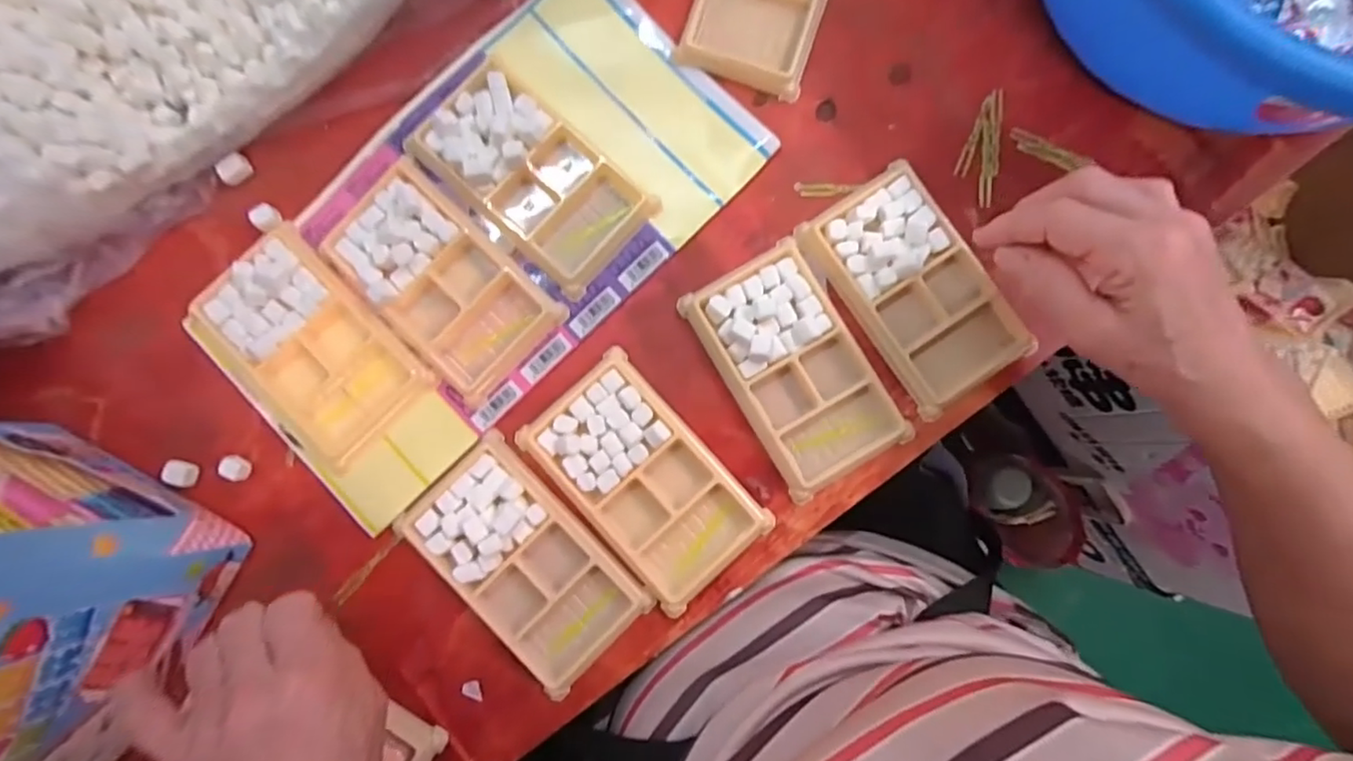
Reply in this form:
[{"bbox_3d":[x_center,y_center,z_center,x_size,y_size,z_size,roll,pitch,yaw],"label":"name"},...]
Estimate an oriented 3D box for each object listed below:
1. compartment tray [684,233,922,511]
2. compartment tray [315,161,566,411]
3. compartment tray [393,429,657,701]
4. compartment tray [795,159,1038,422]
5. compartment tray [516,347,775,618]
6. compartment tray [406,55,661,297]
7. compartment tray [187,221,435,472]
[{"bbox_3d":[0.069,-0.008,0.356,0.075,0.015,0.136,-31,86,-1],"label":"compartment tray"},{"bbox_3d":[-0.139,-0.059,0.360,0.134,0.013,0.079,44,88,4],"label":"compartment tray"},{"bbox_3d":[-0.087,0.105,0.347,0.074,0.016,0.135,-43,86,-2],"label":"compartment tray"},{"bbox_3d":[0.142,-0.056,0.359,0.076,0.015,0.134,-34,86,-2],"label":"compartment tray"},{"bbox_3d":[-0.017,0.058,0.352,0.078,0.013,0.136,-42,86,-2],"label":"compartment tray"},{"bbox_3d":[-0.085,-0.121,0.361,0.134,0.023,0.075,41,87,3],"label":"compartment tray"},{"bbox_3d":[-0.218,-0.019,0.361,0.134,0.011,0.081,45,88,4],"label":"compartment tray"}]

